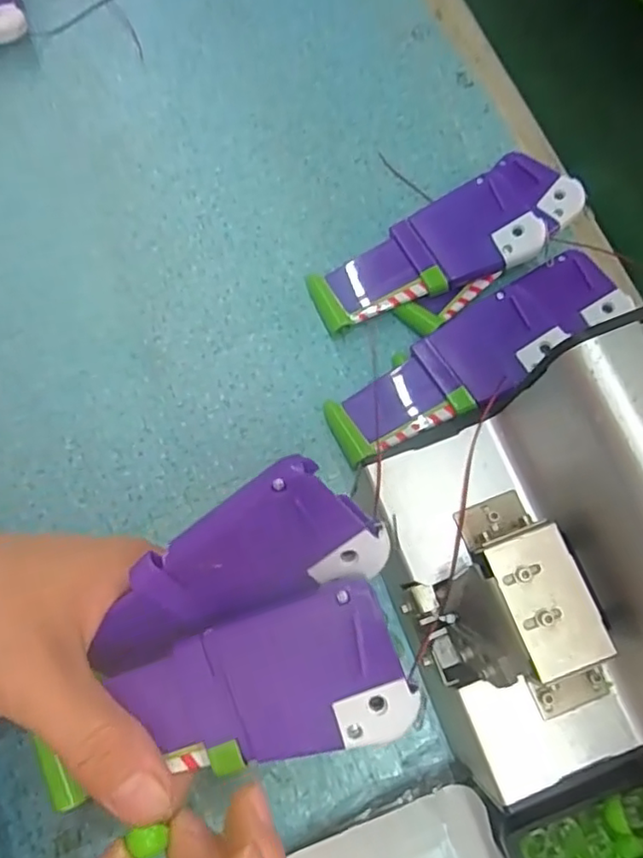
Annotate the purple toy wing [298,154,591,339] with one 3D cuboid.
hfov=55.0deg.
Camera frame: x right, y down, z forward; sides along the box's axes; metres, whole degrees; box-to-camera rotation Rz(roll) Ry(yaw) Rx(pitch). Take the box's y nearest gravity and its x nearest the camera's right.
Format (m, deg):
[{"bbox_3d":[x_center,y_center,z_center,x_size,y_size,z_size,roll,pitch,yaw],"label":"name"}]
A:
[{"bbox_3d":[0.071,-0.096,0.331,0.152,0.029,0.059,-32,76,-10],"label":"purple toy wing"}]

